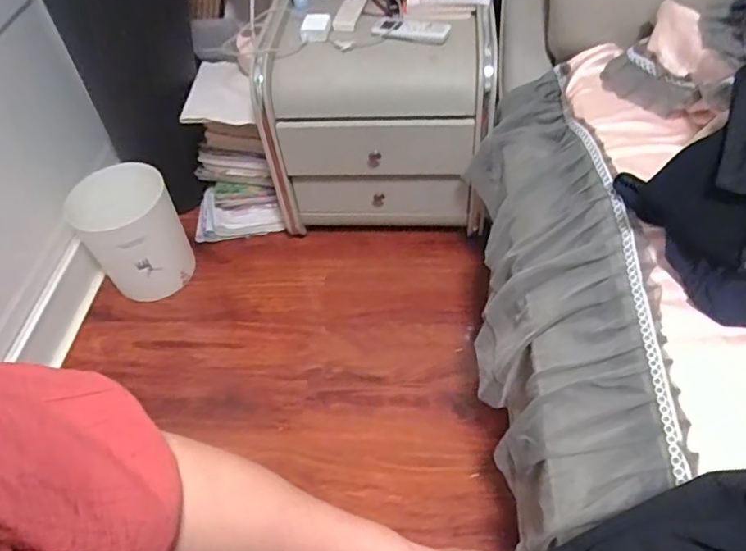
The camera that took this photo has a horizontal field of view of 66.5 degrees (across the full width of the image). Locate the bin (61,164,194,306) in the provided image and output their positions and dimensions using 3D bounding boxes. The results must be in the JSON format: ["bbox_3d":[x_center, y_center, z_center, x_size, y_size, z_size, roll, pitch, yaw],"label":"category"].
[{"bbox_3d":[-0.523,-0.077,1.271,0.193,0.283,0.199,-3,50,4],"label":"bin"}]

